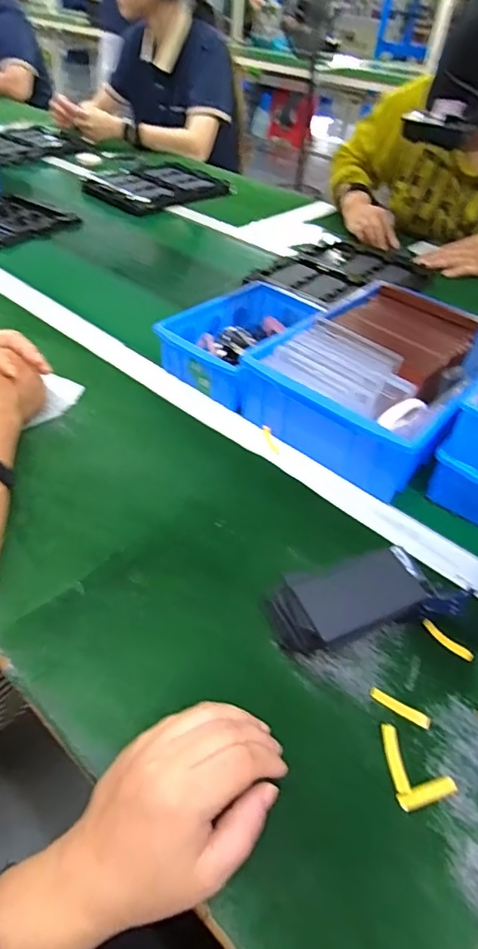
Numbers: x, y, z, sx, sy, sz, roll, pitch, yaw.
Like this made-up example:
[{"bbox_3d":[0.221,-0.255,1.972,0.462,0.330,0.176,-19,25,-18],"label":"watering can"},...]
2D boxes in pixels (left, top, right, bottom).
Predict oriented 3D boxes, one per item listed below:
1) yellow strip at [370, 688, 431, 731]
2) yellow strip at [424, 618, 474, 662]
[{"bbox_3d":[0.112,0.162,0.349,0.042,0.004,0.008,25,65,16],"label":"yellow strip"},{"bbox_3d":[0.159,0.127,0.386,0.042,0.004,0.009,37,52,27],"label":"yellow strip"}]

